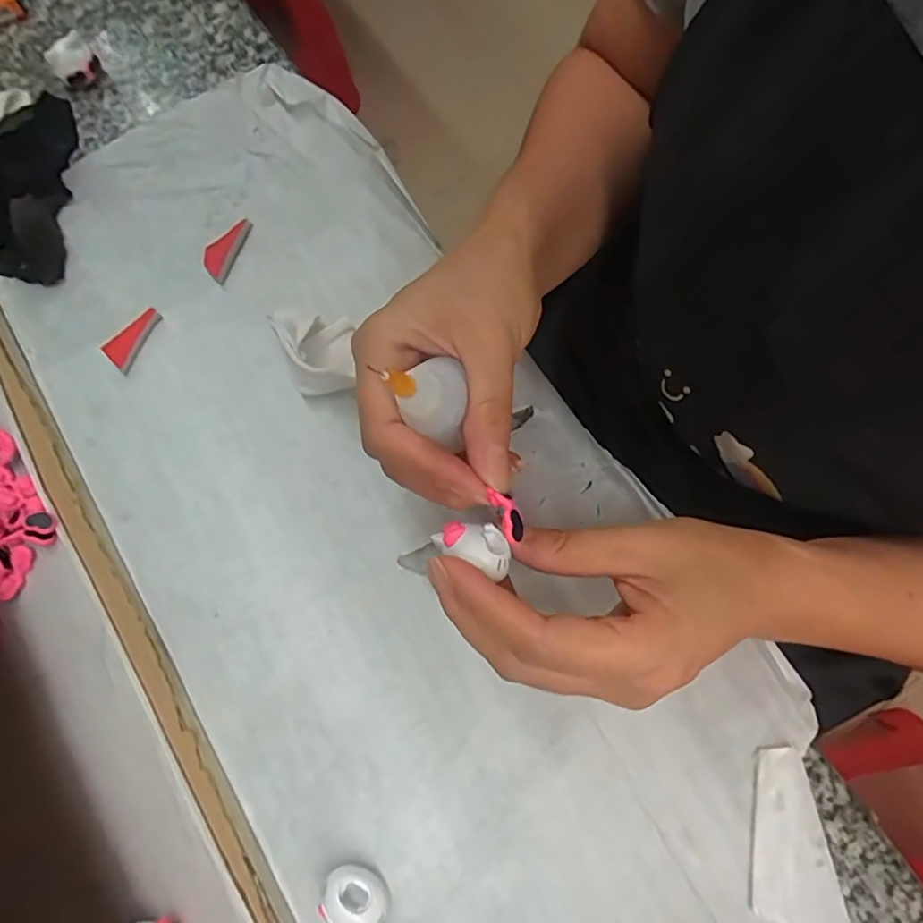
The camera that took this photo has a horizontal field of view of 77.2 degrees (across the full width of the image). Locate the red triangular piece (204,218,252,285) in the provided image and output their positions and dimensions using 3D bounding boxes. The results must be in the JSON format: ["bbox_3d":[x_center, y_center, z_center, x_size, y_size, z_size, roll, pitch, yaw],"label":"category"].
[{"bbox_3d":[-0.124,-0.113,0.305,0.017,0.007,0.038,18,75,5],"label":"red triangular piece"}]

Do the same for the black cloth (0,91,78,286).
[{"bbox_3d":[-0.233,-0.140,0.294,0.052,0.042,0.085,7,74,2],"label":"black cloth"}]

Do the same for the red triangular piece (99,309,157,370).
[{"bbox_3d":[-0.166,-0.063,0.293,0.016,0.005,0.034,36,77,9],"label":"red triangular piece"}]

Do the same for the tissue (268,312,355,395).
[{"bbox_3d":[-0.069,-0.057,0.280,0.034,0.023,0.053,-24,76,-7],"label":"tissue"}]

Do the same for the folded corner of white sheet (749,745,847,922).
[{"bbox_3d":[0.129,0.154,0.232,0.032,0.005,0.069,-11,70,6],"label":"folded corner of white sheet"}]

